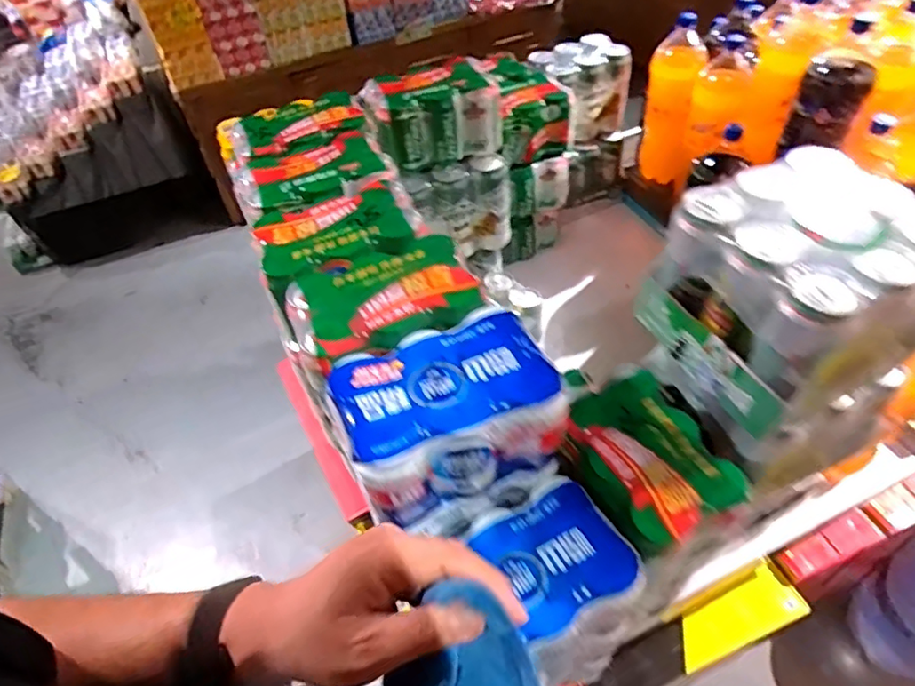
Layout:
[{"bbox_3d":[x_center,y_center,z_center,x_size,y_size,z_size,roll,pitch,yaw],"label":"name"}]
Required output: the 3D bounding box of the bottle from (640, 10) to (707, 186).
[{"bbox_3d":[0.459,-0.516,1.258,0.100,0.346,0.101,9,50,13],"label":"bottle"}]

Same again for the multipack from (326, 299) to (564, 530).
[{"bbox_3d":[-0.009,0.070,0.549,0.182,0.114,0.129,-21,50,-13],"label":"multipack"}]

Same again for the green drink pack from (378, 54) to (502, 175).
[{"bbox_3d":[-0.032,-0.361,0.940,0.186,0.117,0.100,-17,49,-9],"label":"green drink pack"}]

